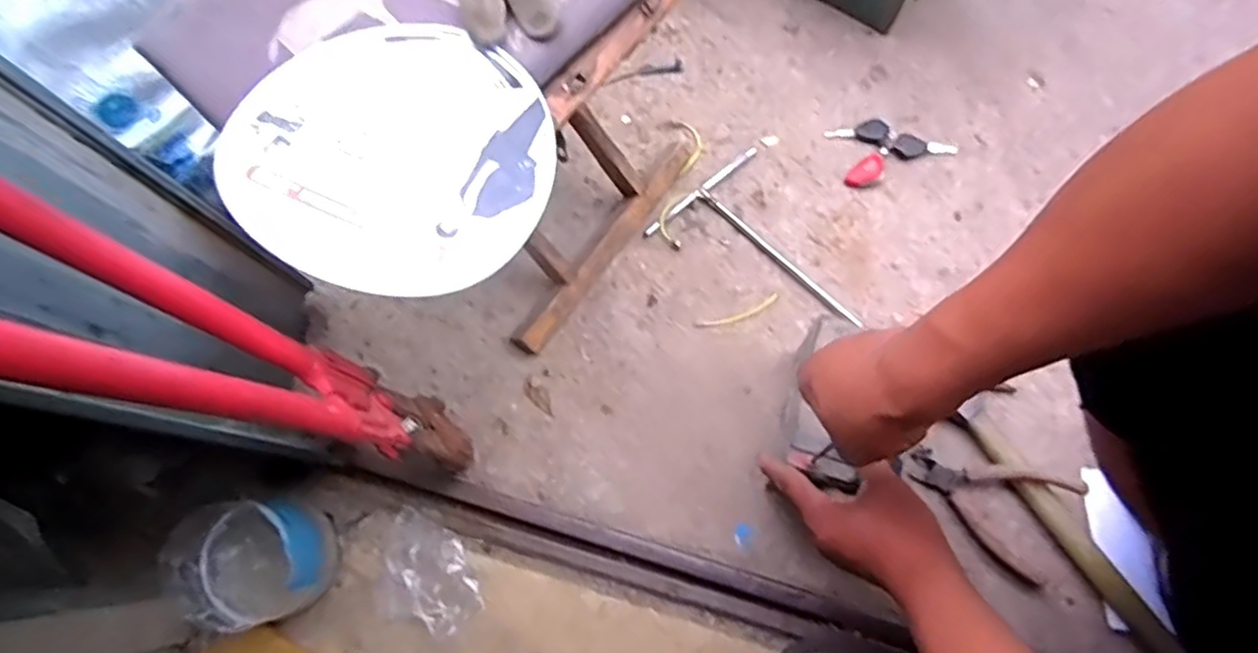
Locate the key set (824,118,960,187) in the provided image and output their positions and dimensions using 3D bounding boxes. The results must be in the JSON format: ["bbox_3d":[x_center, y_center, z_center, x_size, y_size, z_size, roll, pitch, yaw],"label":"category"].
[{"bbox_3d":[0.322,-0.222,0.842,0.143,0.010,0.080,-15,74,-4],"label":"key set"}]

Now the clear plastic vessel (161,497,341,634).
[{"bbox_3d":[-0.316,0.200,0.588,0.100,0.085,0.104,0,74,1],"label":"clear plastic vessel"}]

